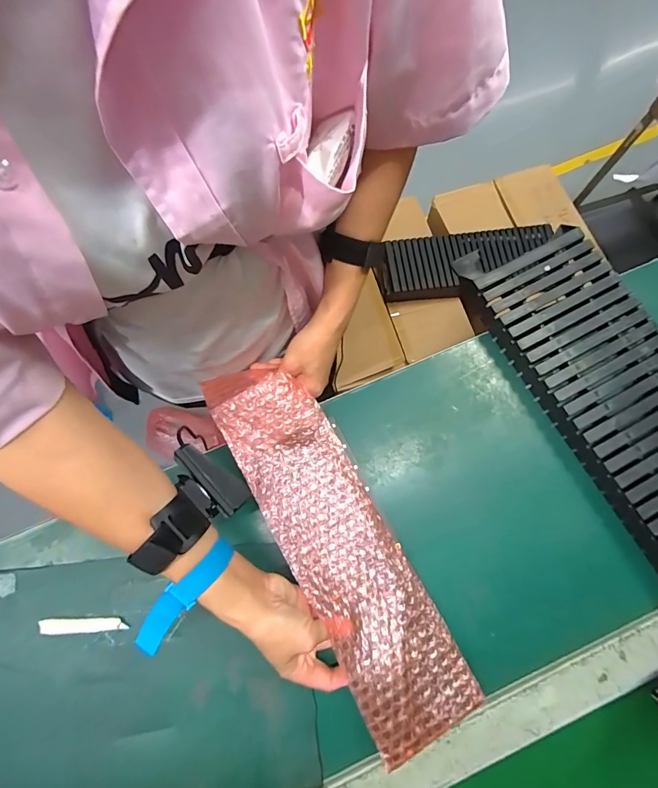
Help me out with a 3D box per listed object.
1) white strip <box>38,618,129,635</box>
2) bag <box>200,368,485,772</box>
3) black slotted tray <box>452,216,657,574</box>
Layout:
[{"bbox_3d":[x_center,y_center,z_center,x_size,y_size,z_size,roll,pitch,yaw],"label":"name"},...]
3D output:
[{"bbox_3d":[-0.227,0.212,0.365,0.079,0.006,0.013,-3,75,0],"label":"white strip"},{"bbox_3d":[0.003,0.128,0.364,0.093,0.028,0.350,-30,78,-7],"label":"bag"},{"bbox_3d":[0.291,0.012,0.394,0.150,0.038,0.411,-26,76,-6],"label":"black slotted tray"}]

